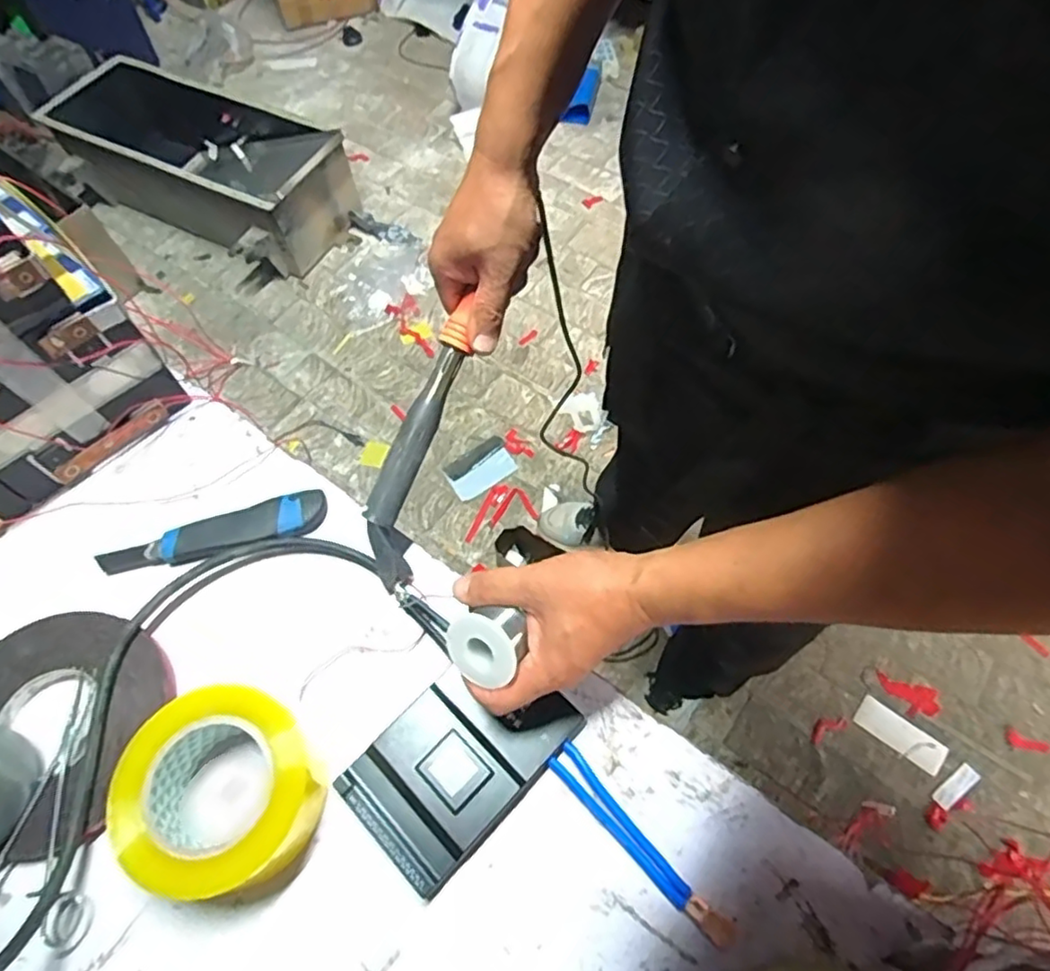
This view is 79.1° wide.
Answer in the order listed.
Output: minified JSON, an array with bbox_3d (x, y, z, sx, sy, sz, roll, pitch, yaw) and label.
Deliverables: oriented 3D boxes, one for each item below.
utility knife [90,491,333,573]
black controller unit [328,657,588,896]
[{"bbox_3d":[-0.271,0.046,0.557,0.192,0.017,0.039,-16,63,-8],"label":"utility knife"},{"bbox_3d":[-0.048,0.199,0.471,0.101,0.024,0.156,41,70,20],"label":"black controller unit"}]

